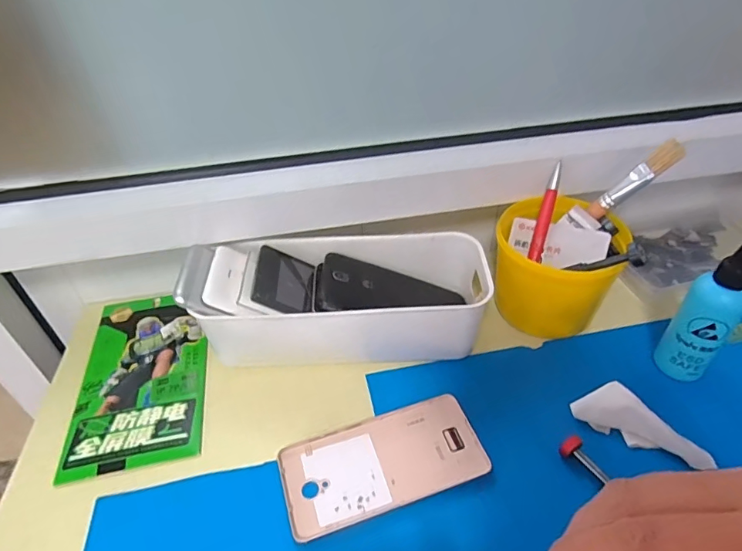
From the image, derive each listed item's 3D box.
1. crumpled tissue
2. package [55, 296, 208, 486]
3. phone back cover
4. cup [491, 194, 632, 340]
[{"bbox_3d":[0.205,0.112,0.358,0.091,0.031,0.029,28,50,29],"label":"crumpled tissue"},{"bbox_3d":[-0.204,0.086,0.429,0.109,0.004,0.189,-10,43,-9],"label":"package"},{"bbox_3d":[0.009,0.139,0.355,0.146,0.012,0.070,-14,43,-13],"label":"phone back cover"},{"bbox_3d":[0.165,-0.004,0.437,0.108,0.099,0.102,-1,42,1],"label":"cup"}]

